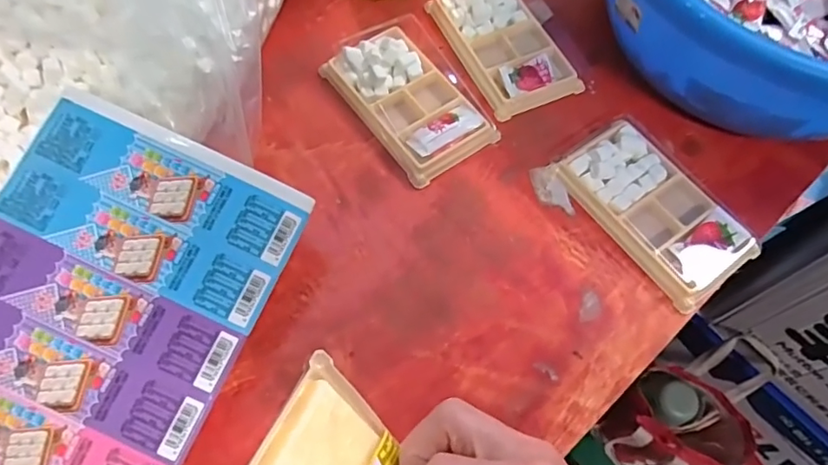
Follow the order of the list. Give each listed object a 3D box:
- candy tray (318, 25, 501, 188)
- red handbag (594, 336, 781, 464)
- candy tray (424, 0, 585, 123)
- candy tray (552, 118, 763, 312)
[{"bbox_3d":[-0.005,-0.105,0.428,0.075,0.021,0.134,-32,69,-15],"label":"candy tray"},{"bbox_3d":[0.400,0.278,0.818,0.183,0.257,0.141,-14,65,-8],"label":"red handbag"},{"bbox_3d":[0.075,-0.159,0.459,0.075,0.016,0.132,-23,67,-12],"label":"candy tray"},{"bbox_3d":[0.172,-0.019,0.392,0.074,0.017,0.136,-33,69,-16],"label":"candy tray"}]

